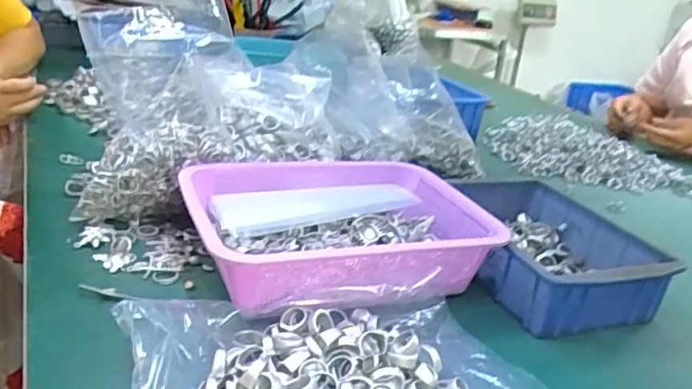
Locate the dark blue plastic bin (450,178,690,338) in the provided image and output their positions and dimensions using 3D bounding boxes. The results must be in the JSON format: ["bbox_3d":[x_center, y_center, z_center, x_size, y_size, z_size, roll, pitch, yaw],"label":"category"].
[{"bbox_3d":[0.221,0.058,0.690,0.179,0.067,0.247,-1,24,-18],"label":"dark blue plastic bin"}]

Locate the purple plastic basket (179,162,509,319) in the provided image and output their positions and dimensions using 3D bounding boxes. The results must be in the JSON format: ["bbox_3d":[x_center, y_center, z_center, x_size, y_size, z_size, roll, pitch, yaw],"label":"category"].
[{"bbox_3d":[-0.008,0.033,0.644,0.299,0.065,0.224,-4,25,-24],"label":"purple plastic basket"}]

